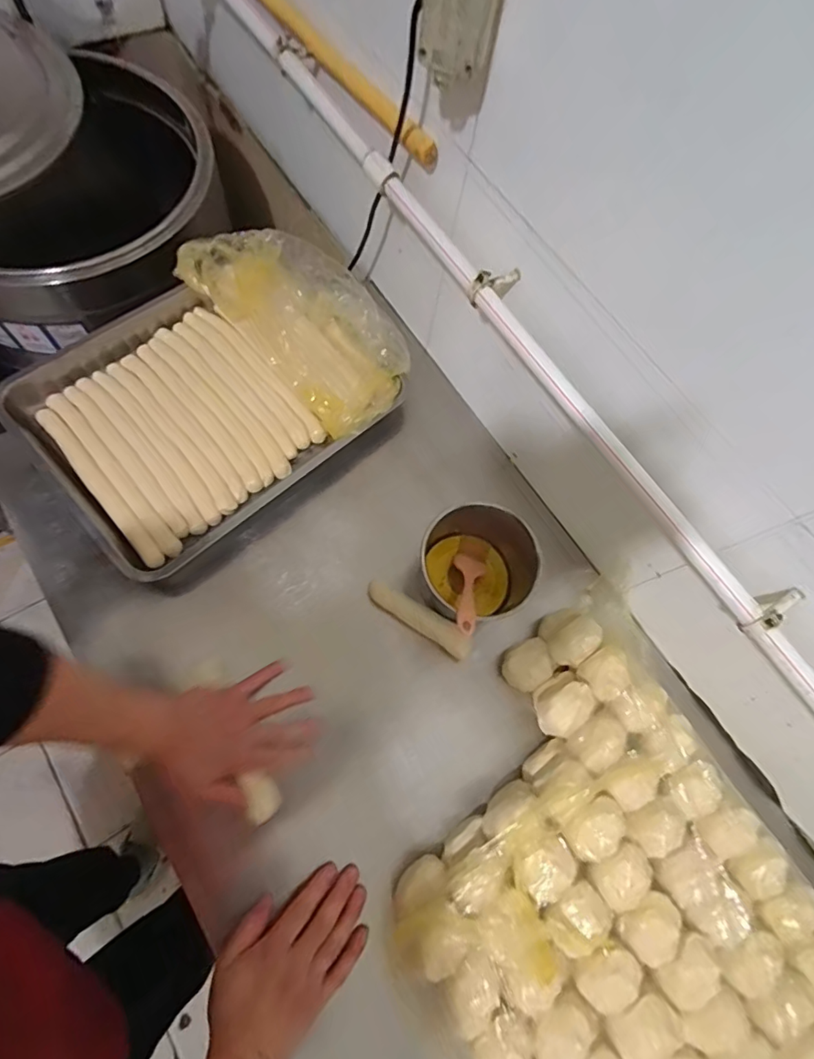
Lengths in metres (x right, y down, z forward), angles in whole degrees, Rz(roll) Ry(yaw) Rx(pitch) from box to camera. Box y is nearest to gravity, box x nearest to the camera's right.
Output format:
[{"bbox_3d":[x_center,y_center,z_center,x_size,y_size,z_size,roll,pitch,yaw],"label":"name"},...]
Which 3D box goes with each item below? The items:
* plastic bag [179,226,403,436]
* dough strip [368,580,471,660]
[{"bbox_3d":[-0.149,-0.296,0.683,0.161,0.094,0.373,-41,79,-19],"label":"plastic bag"},{"bbox_3d":[0.015,0.106,0.601,0.139,0.020,0.029,34,70,6],"label":"dough strip"}]

